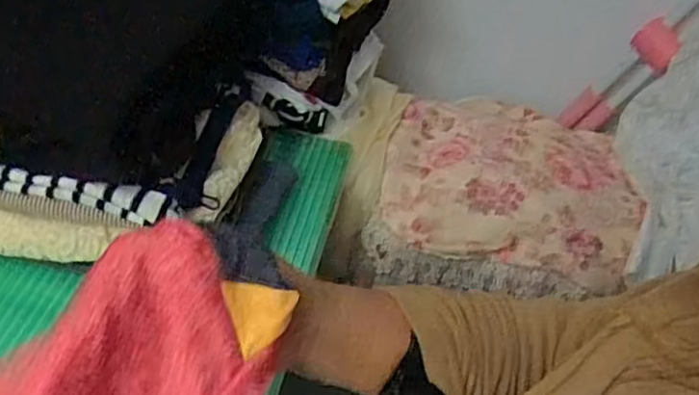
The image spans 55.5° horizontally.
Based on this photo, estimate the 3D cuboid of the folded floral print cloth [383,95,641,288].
[{"bbox_3d":[0.217,-0.044,0.882,0.324,0.065,0.316,13,43,3],"label":"folded floral print cloth"}]

